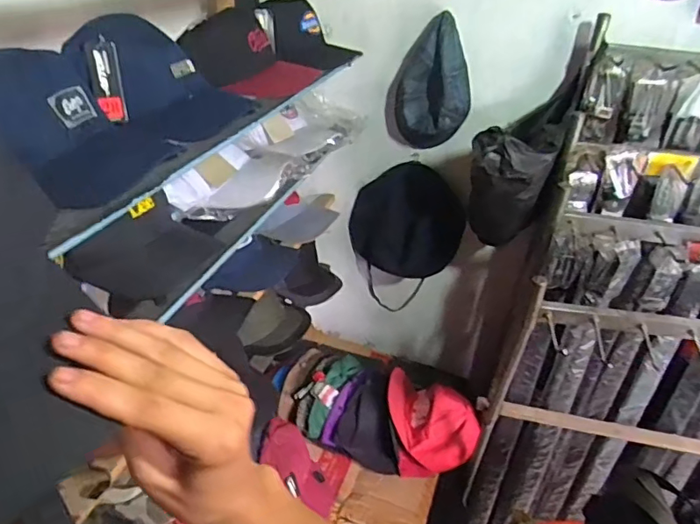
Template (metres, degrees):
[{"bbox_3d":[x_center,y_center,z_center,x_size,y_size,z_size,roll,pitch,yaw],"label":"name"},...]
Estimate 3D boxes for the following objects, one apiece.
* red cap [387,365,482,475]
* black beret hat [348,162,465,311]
[{"bbox_3d":[0.170,0.366,1.145,0.206,0.152,0.155,16,34,16],"label":"red cap"},{"bbox_3d":[0.125,-0.074,1.243,0.266,0.313,0.052,18,35,19],"label":"black beret hat"}]

